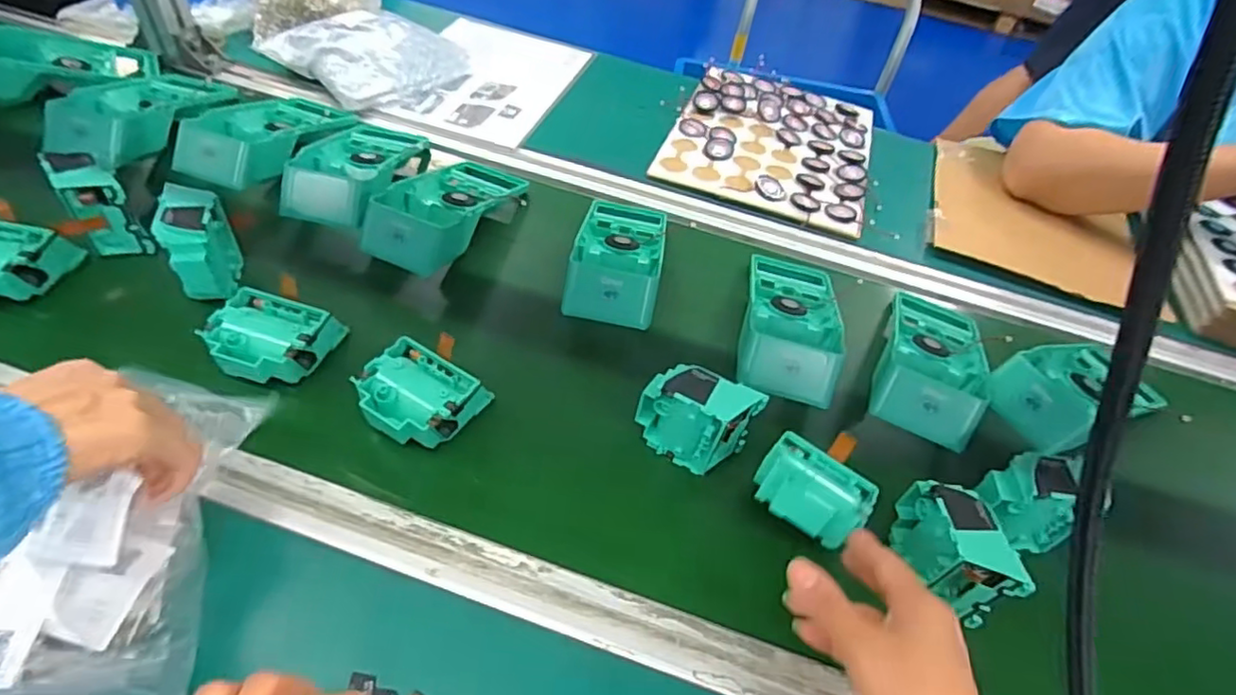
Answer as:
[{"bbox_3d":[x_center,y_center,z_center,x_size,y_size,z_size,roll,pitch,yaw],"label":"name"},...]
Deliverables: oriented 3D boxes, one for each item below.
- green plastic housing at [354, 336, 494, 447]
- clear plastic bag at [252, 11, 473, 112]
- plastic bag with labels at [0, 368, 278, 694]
[{"bbox_3d":[-0.146,0.039,0.467,0.077,0.047,0.076,23,51,13],"label":"green plastic housing"},{"bbox_3d":[-0.304,-0.361,0.780,0.179,0.058,0.188,29,52,18],"label":"clear plastic bag"},{"bbox_3d":[-0.301,0.098,0.370,0.142,0.065,0.200,5,49,-2],"label":"plastic bag with labels"}]

